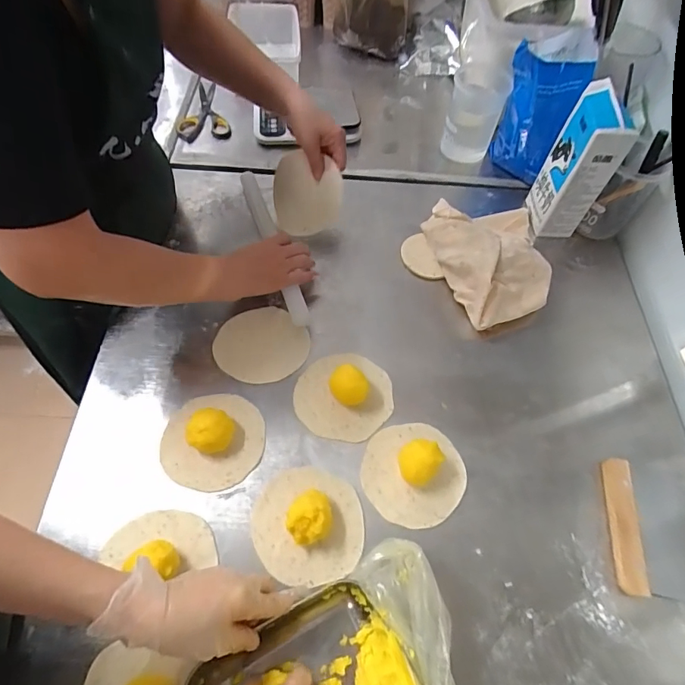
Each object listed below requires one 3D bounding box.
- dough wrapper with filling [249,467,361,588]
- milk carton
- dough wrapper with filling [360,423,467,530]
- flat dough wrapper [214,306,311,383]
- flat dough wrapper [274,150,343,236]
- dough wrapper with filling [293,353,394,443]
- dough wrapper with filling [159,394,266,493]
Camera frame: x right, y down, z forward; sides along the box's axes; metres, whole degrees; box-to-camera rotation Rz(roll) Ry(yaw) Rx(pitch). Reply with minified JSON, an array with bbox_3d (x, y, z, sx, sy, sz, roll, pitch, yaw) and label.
[{"bbox_3d":[-0.039,0.198,0.493,0.123,0.045,0.122,1,60,-2],"label":"dough wrapper with filling"},{"bbox_3d":[0.363,-0.266,0.687,0.073,0.214,0.094,4,60,0],"label":"milk carton"},{"bbox_3d":[0.088,0.151,0.527,0.122,0.050,0.119,1,60,-2],"label":"dough wrapper with filling"},{"bbox_3d":[-0.114,0.005,0.624,0.119,0.010,0.119,1,60,-2],"label":"flat dough wrapper"},{"bbox_3d":[-0.057,-0.236,0.725,0.107,0.142,0.015,6,55,-3],"label":"flat dough wrapper"},{"bbox_3d":[0.004,0.060,0.574,0.121,0.048,0.126,1,60,-2],"label":"dough wrapper with filling"},{"bbox_3d":[-0.162,0.114,0.538,0.123,0.053,0.118,1,60,-2],"label":"dough wrapper with filling"}]

